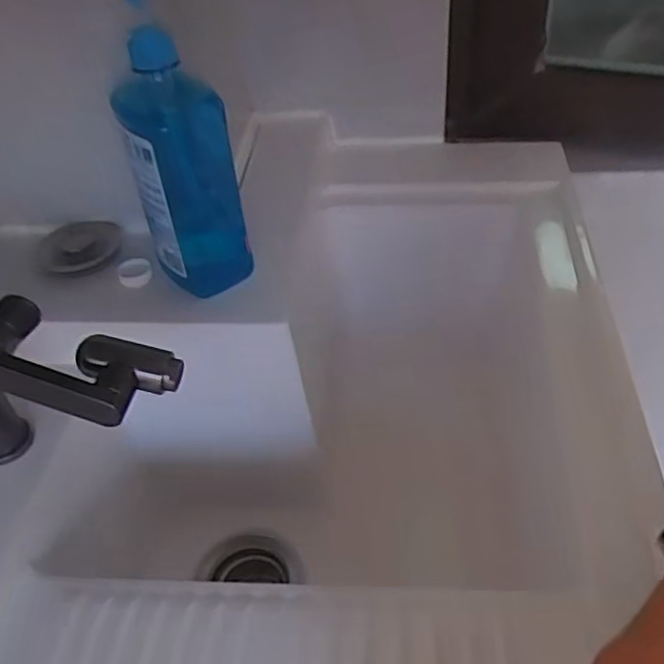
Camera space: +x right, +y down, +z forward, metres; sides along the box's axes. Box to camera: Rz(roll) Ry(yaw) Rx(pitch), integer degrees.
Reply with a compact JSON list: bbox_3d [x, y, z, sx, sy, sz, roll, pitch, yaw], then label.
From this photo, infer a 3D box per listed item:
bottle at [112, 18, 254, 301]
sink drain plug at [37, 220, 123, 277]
[{"bbox_3d":[-0.124,-0.138,0.575,0.084,0.215,0.060,-14,43,-10],"label":"bottle"},{"bbox_3d":[-0.248,-0.083,0.671,0.080,0.018,0.068,-11,42,-6],"label":"sink drain plug"}]

